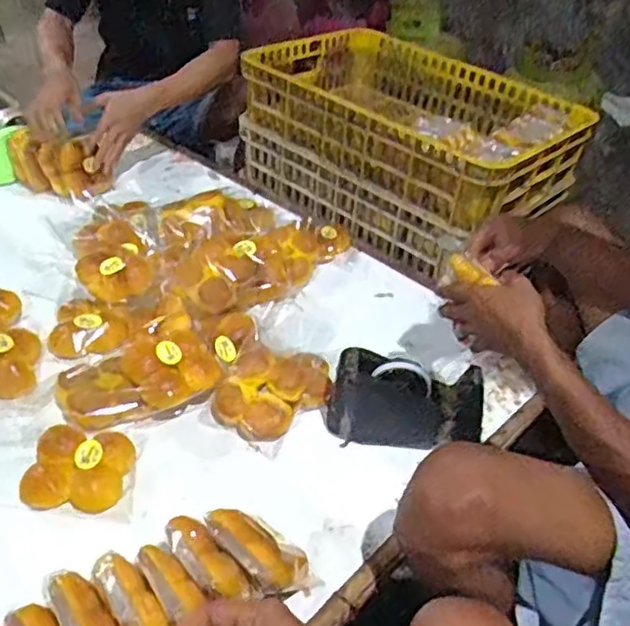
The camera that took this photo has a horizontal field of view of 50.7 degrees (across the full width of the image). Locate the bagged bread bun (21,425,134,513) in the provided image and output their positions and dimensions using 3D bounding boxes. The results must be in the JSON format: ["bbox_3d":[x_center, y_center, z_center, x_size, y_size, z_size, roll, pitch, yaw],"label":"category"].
[{"bbox_3d":[-0.282,0.182,0.795,0.117,0.033,0.108,5,37,-4],"label":"bagged bread bun"}]

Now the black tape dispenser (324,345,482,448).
[{"bbox_3d":[0.119,0.120,0.898,0.216,0.099,0.082,8,37,1],"label":"black tape dispenser"}]

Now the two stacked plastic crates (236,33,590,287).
[{"bbox_3d":[0.177,-0.358,1.379,0.444,0.244,0.634,-26,49,-36],"label":"two stacked plastic crates"}]

